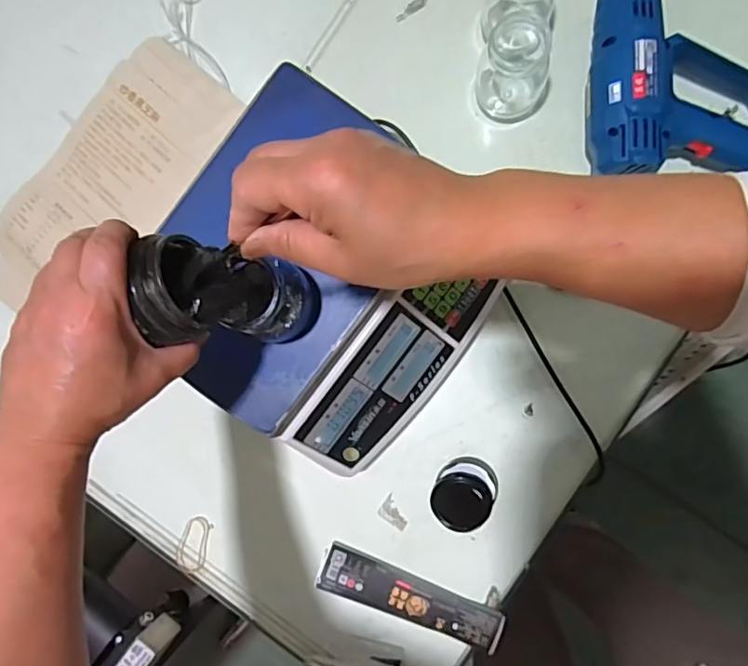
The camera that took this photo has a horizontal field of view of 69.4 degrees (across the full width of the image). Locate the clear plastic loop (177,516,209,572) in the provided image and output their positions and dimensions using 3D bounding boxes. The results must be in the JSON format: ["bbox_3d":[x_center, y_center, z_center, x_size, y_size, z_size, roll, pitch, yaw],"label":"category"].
[{"bbox_3d":[-0.192,0.223,0.571,0.031,0.004,0.057,5,87,-2],"label":"clear plastic loop"}]

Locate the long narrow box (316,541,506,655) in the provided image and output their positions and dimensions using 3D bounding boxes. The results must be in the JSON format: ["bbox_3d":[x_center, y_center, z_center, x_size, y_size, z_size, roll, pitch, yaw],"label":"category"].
[{"bbox_3d":[0.037,0.265,0.545,0.186,0.008,0.048,18,90,7],"label":"long narrow box"}]

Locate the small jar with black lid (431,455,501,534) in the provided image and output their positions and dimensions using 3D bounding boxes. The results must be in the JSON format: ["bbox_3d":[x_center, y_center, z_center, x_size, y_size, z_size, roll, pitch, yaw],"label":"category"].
[{"bbox_3d":[0.090,0.162,0.538,0.061,0.027,0.069,12,89,7],"label":"small jar with black lid"}]

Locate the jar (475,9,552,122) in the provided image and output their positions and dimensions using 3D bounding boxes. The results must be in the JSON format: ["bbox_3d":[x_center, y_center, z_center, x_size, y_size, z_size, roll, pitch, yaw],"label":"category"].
[{"bbox_3d":[0.139,-0.259,0.528,0.068,0.073,0.069,0,87,7],"label":"jar"}]

